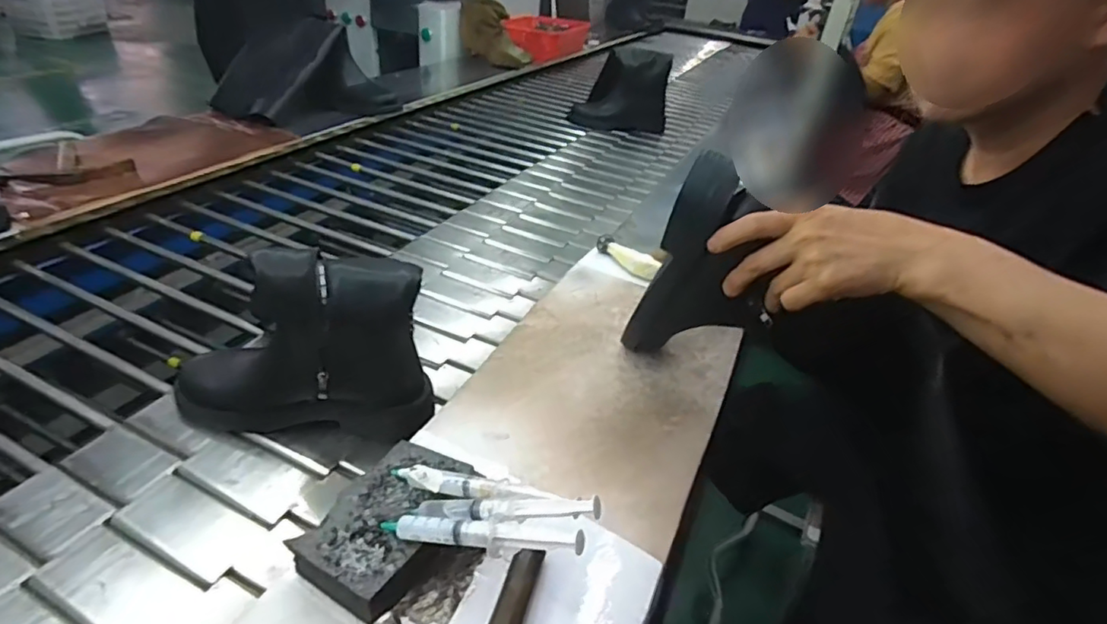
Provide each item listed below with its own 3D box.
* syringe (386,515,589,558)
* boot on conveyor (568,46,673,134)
[{"bbox_3d":[-0.055,0.151,0.397,0.156,0.014,0.020,-4,29,22],"label":"syringe"},{"bbox_3d":[0.189,-0.631,1.646,0.264,0.199,0.113,4,32,-8],"label":"boot on conveyor"}]

